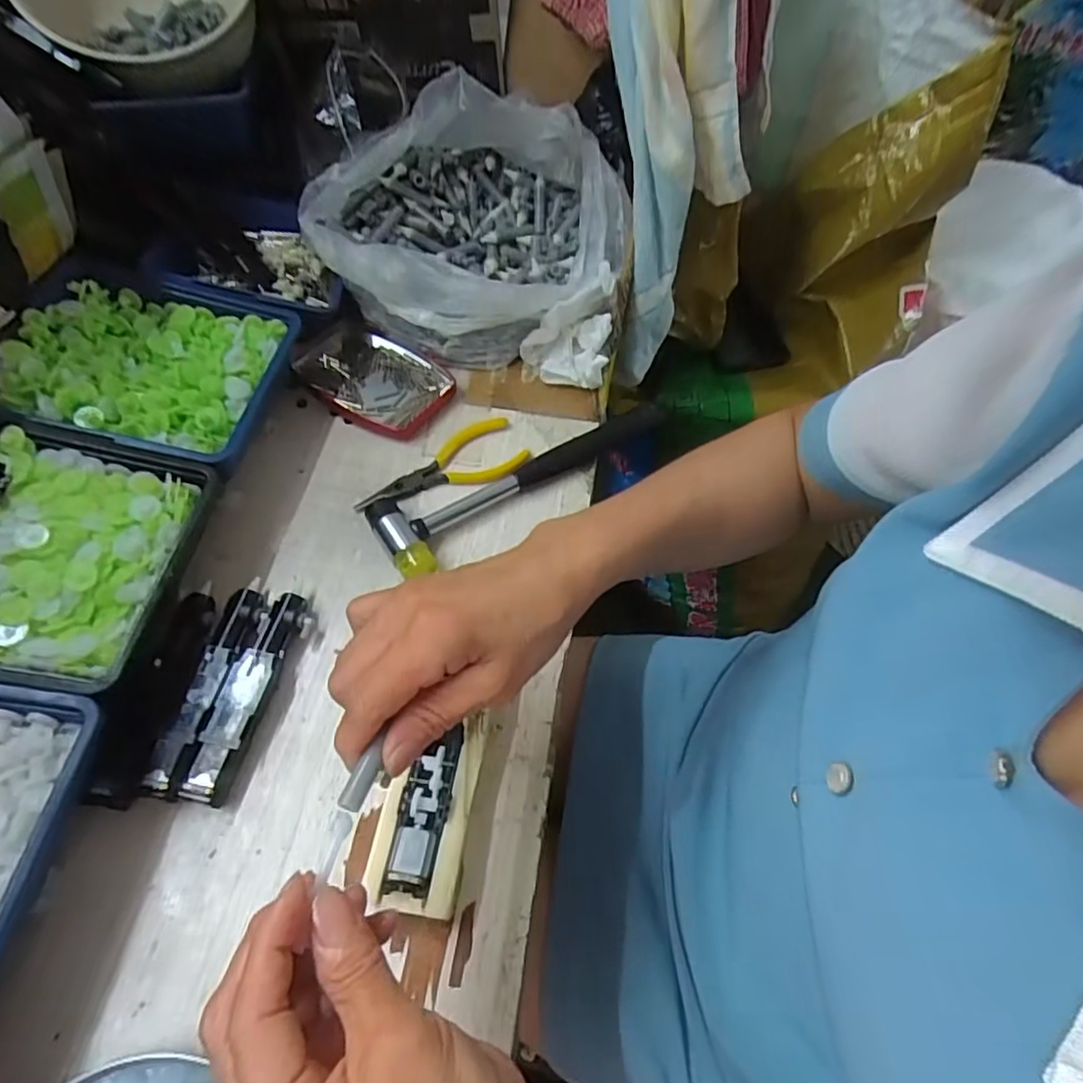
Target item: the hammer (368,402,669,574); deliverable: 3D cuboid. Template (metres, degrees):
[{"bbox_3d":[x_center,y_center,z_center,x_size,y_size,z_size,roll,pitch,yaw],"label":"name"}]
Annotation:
[{"bbox_3d":[-0.007,-0.050,0.440,0.231,0.021,0.060,-29,65,-20],"label":"hammer"}]

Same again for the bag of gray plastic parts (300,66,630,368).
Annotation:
[{"bbox_3d":[-0.060,-0.253,0.494,0.242,0.133,0.194,-6,59,-8],"label":"bag of gray plastic parts"}]

